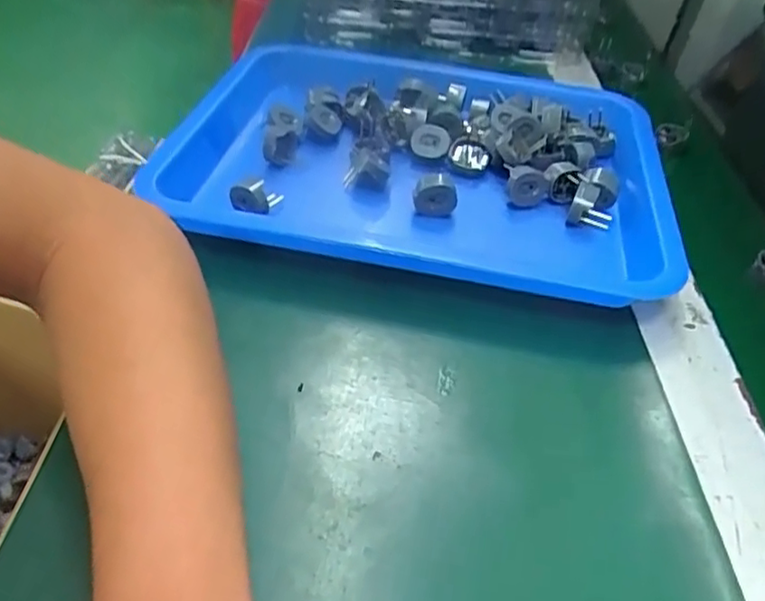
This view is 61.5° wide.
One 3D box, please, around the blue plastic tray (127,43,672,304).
[{"bbox_3d":[0.028,-0.107,0.463,0.322,0.035,0.266,11,43,6],"label":"blue plastic tray"}]

